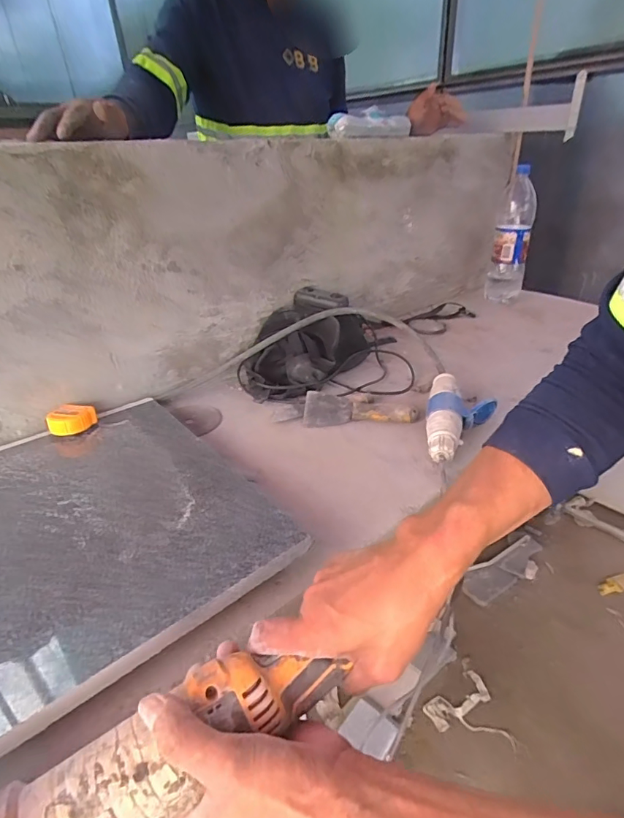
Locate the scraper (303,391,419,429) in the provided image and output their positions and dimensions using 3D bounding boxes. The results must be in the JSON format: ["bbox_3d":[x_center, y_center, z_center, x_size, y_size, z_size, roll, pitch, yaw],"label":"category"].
[{"bbox_3d":[0.075,-0.002,0.730,0.174,0.024,0.073,-2,30,0],"label":"scraper"}]

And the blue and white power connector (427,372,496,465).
[{"bbox_3d":[0.216,0.018,0.663,0.098,0.056,0.189,9,31,19],"label":"blue and white power connector"}]

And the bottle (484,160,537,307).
[{"bbox_3d":[0.514,-0.430,1.161,0.089,0.310,0.094,10,32,20],"label":"bottle"}]

